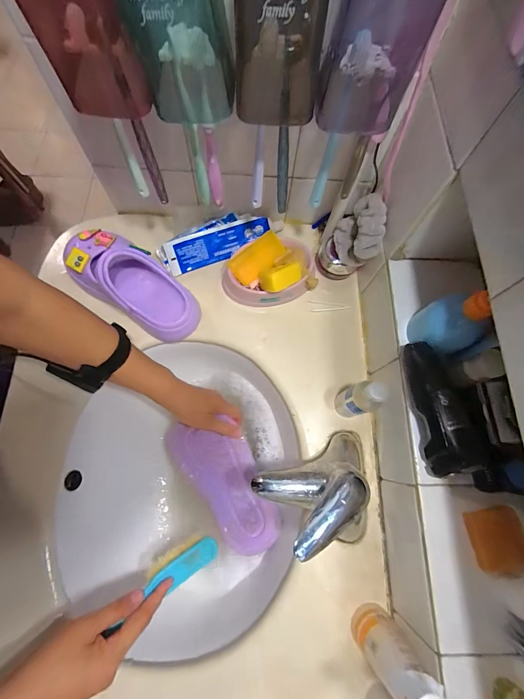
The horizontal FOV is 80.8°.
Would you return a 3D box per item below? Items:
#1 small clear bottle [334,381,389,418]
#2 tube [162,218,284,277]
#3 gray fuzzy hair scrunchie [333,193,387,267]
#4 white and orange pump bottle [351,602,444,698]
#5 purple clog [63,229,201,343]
[{"bbox_3d":[0.128,0.067,0.406,0.033,0.116,0.037,-15,74,-7],"label":"small clear bottle"},{"bbox_3d":[-0.064,-0.185,0.525,0.204,0.024,0.055,-24,118,-10],"label":"tube"},{"bbox_3d":[0.140,-0.169,0.436,0.043,0.092,0.071,-9,73,-5],"label":"gray fuzzy hair scrunchie"},{"bbox_3d":[0.137,0.313,0.298,0.045,0.188,0.034,-40,78,-13],"label":"white and orange pump bottle"},{"bbox_3d":[-0.194,-0.099,0.465,0.207,0.083,0.089,33,75,8],"label":"purple clog"}]

